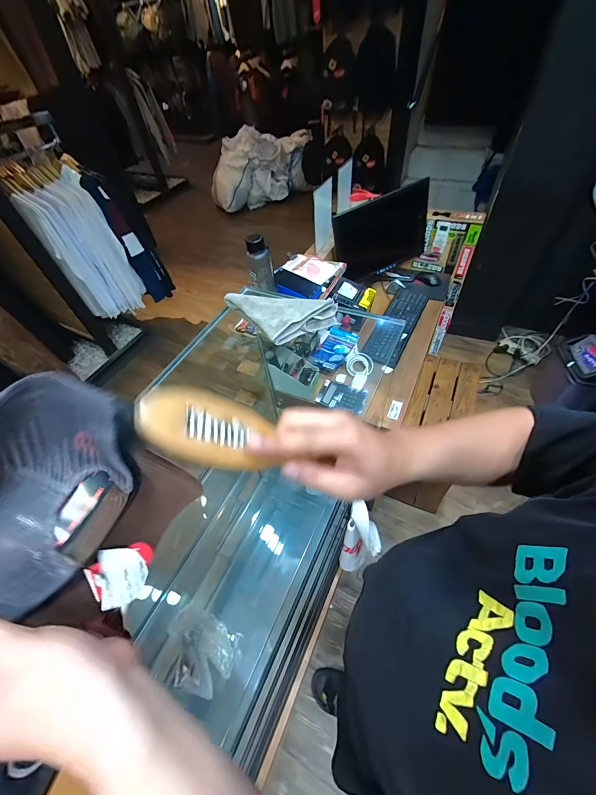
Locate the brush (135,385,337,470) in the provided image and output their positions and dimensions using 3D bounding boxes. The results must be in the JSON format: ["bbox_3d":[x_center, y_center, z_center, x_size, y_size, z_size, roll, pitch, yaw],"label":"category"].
[{"bbox_3d":[-0.061,0.023,0.237,0.022,0.113,0.049,-42,45,29],"label":"brush"}]

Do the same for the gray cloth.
[{"bbox_3d":[-0.036,-0.200,0.678,0.165,0.043,0.207,-34,56,-19],"label":"gray cloth"}]

